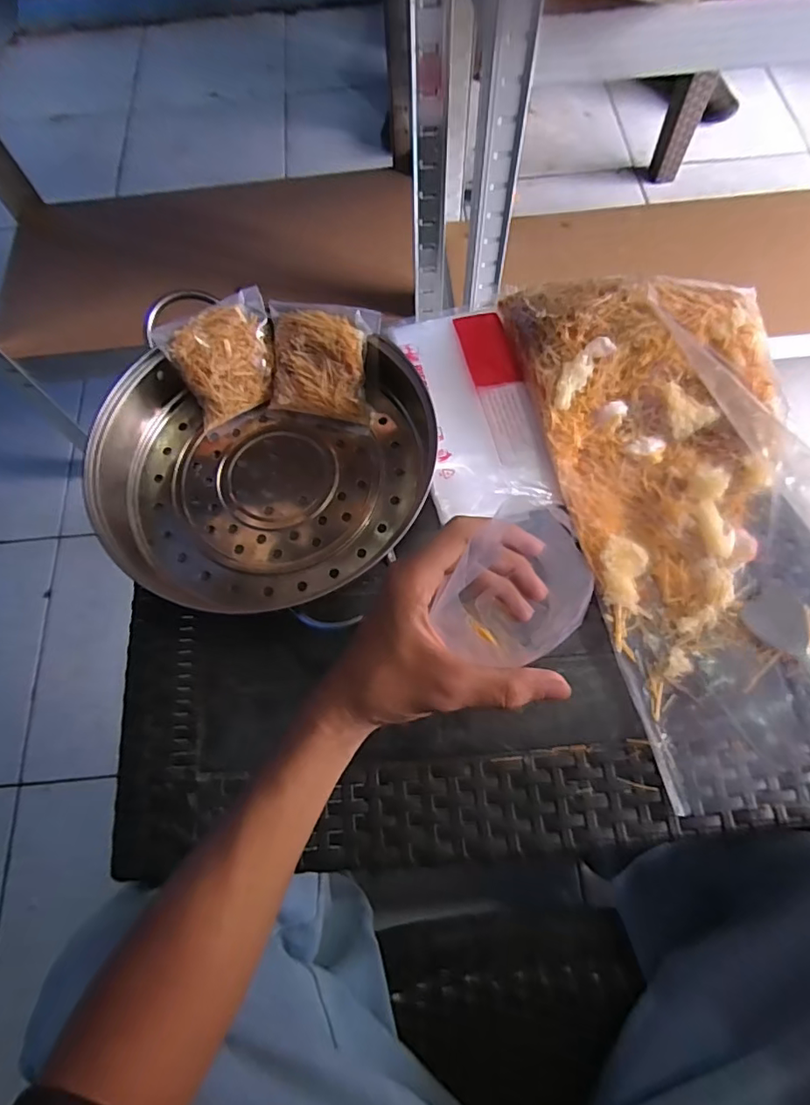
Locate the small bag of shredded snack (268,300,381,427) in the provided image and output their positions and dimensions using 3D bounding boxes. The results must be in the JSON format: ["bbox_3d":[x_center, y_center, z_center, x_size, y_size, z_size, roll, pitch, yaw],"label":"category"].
[{"bbox_3d":[-0.071,-0.162,0.460,0.090,0.023,0.090,9,111,0],"label":"small bag of shredded snack"}]

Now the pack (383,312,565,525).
[{"bbox_3d":[0.058,-0.127,0.459,0.103,0.019,0.204,-12,69,-3],"label":"pack"}]

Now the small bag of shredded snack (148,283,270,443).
[{"bbox_3d":[-0.153,-0.166,0.466,0.090,0.032,0.098,-27,109,-9],"label":"small bag of shredded snack"}]

